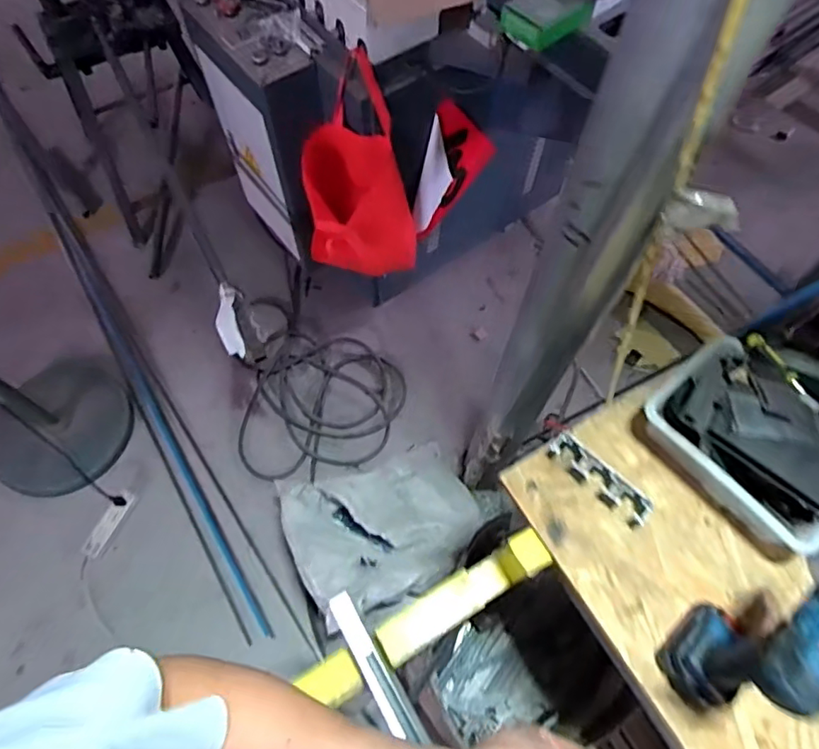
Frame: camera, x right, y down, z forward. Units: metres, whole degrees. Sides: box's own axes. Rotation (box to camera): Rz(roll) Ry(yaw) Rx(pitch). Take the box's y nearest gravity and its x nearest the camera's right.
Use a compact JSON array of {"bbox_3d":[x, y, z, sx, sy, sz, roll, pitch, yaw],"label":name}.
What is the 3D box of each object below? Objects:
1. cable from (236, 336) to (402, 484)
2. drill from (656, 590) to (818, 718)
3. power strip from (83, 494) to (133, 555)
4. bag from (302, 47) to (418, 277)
[{"bbox_3d":[-0.270,0.102,1.752,0.471,0.042,0.487,1,64,-2],"label":"cable"},{"bbox_3d":[0.362,0.243,0.535,0.190,0.214,0.076,-33,70,-16],"label":"drill"},{"bbox_3d":[-0.881,0.439,1.630,0.041,0.041,0.196,24,66,9],"label":"power strip"},{"bbox_3d":[-0.099,-0.388,1.221,0.252,0.422,0.246,-9,65,-6],"label":"bag"}]

